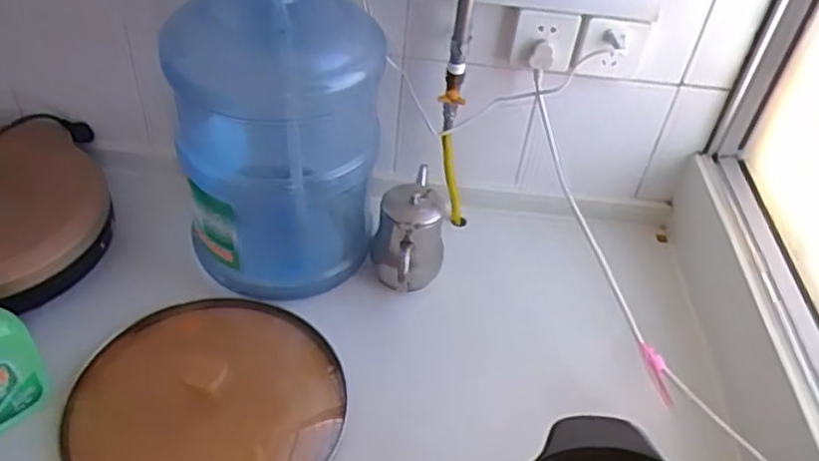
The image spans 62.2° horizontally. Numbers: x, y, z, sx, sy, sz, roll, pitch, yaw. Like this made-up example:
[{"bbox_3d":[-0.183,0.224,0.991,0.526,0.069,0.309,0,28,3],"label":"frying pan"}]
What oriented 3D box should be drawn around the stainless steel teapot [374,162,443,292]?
[{"bbox_3d":[-0.001,0.013,0.943,0.096,0.130,0.127,21,45,16],"label":"stainless steel teapot"}]

